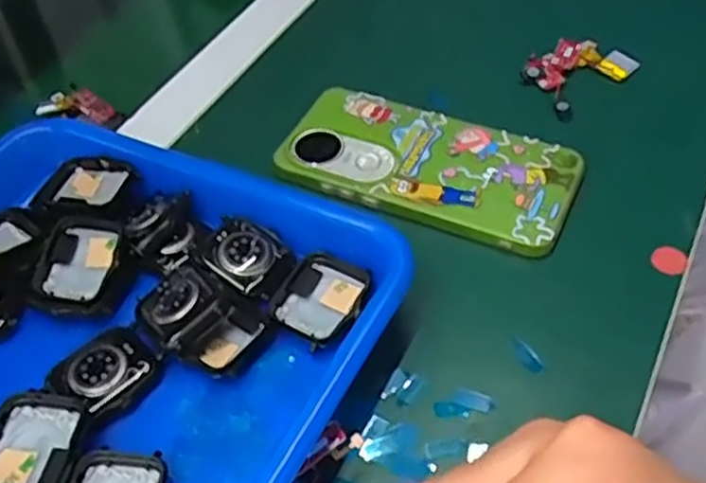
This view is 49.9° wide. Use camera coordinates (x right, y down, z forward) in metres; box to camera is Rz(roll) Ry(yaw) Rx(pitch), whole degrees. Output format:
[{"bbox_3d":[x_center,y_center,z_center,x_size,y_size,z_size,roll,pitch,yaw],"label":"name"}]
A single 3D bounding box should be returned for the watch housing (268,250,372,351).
[{"bbox_3d":[-0.014,0.026,0.345,0.039,0.007,0.044,23,55,23],"label":"watch housing"}]

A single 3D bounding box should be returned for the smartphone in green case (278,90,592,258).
[{"bbox_3d":[0.041,-0.044,0.417,0.158,0.009,0.074,19,54,21],"label":"smartphone in green case"}]

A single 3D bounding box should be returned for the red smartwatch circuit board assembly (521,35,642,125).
[{"bbox_3d":[0.136,-0.105,0.469,0.061,0.013,0.049,-30,53,-19],"label":"red smartwatch circuit board assembly"}]

